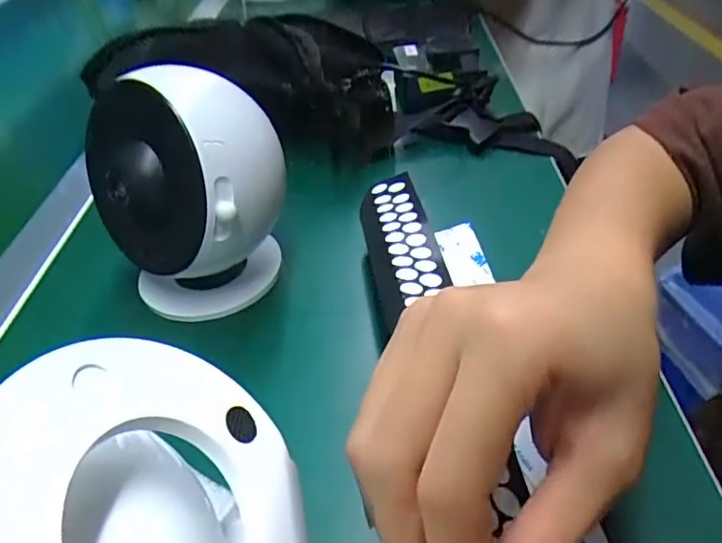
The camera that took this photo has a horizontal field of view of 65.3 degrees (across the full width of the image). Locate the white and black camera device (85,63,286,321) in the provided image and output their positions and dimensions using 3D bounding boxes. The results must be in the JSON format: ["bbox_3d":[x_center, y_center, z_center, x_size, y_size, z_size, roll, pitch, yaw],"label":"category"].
[{"bbox_3d":[-0.090,-0.038,0.299,0.099,0.122,0.079,1,40,11],"label":"white and black camera device"}]

